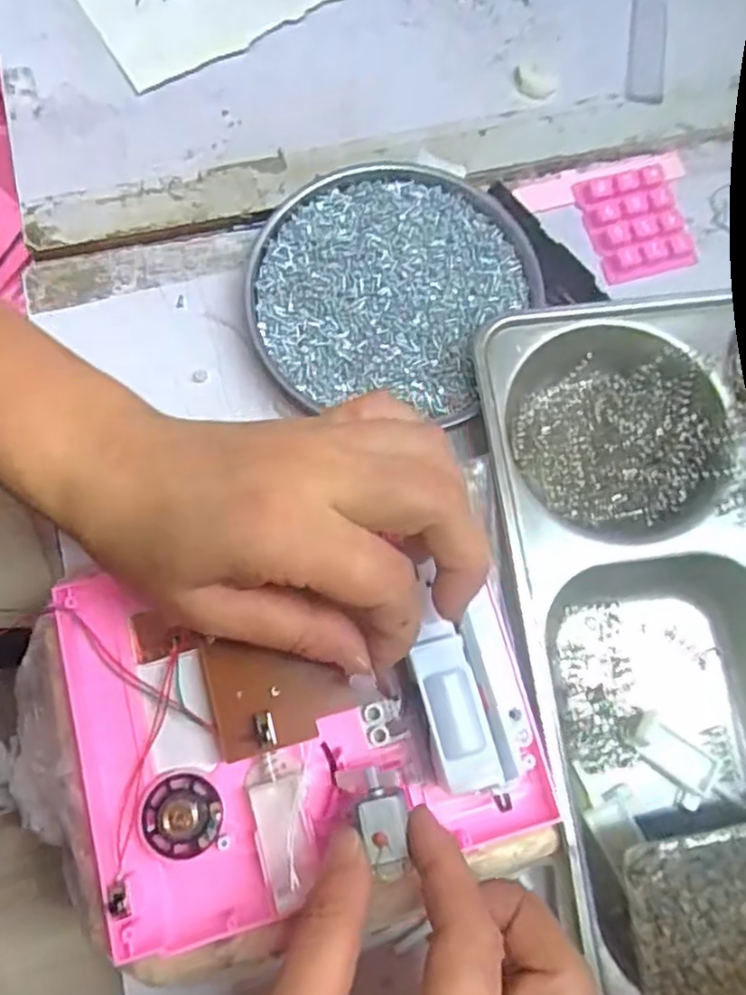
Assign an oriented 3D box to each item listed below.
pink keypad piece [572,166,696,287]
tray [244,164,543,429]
[{"bbox_3d":[0.135,-0.140,0.350,0.045,0.012,0.059,-14,76,-5],"label":"pink keypad piece"},{"bbox_3d":[0.010,-0.099,0.324,0.130,0.015,0.119,6,75,0],"label":"tray"}]

